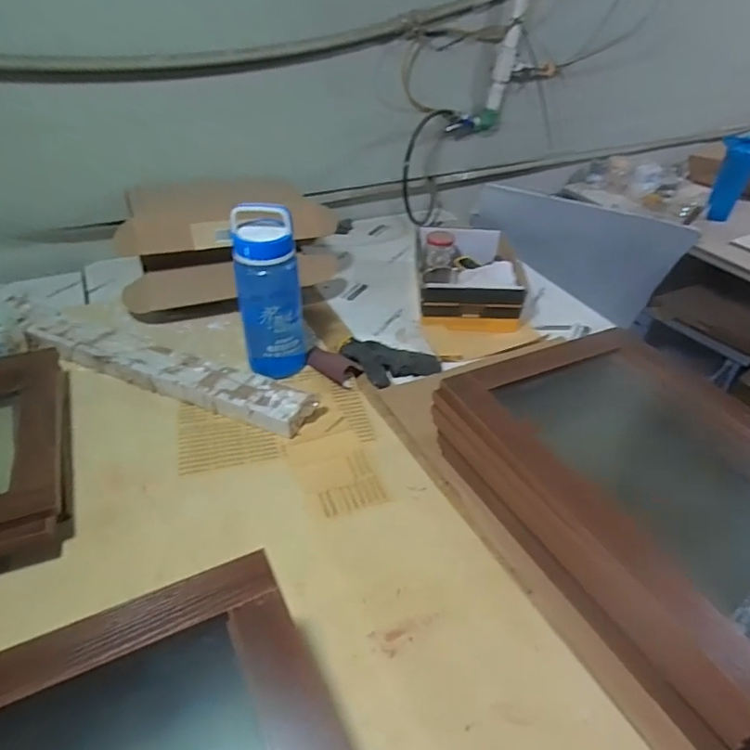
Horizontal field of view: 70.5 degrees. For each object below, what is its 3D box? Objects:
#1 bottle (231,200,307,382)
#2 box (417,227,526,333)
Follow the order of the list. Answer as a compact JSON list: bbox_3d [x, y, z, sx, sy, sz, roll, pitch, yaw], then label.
[{"bbox_3d":[-0.168,-0.121,0.859,0.097,0.291,0.075,-7,40,-11],"label":"bottle"},{"bbox_3d":[0.201,-0.223,1.178,0.235,0.091,0.318,2,39,1],"label":"box"}]

